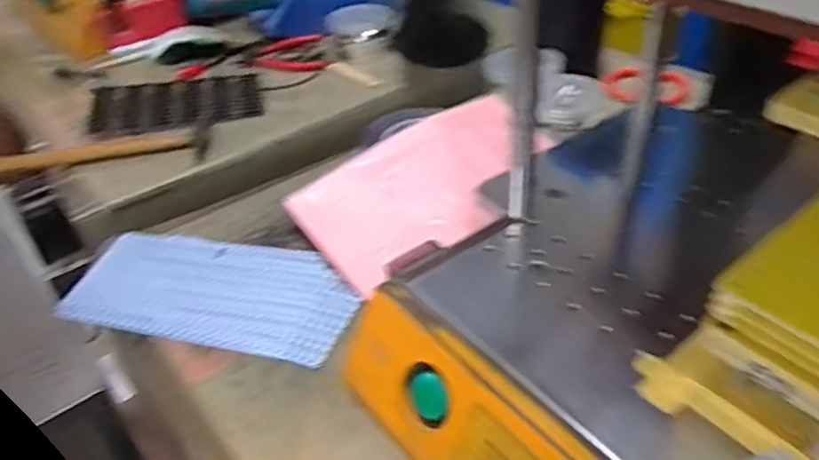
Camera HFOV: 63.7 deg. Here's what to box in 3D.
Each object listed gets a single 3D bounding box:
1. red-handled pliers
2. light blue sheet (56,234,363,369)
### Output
[{"bbox_3d":[-0.218,-0.275,1.059,0.166,0.021,0.099,-10,39,-6],"label":"red-handled pliers"},{"bbox_3d":[-0.188,0.059,0.643,0.273,0.010,0.134,9,42,13],"label":"light blue sheet"}]

